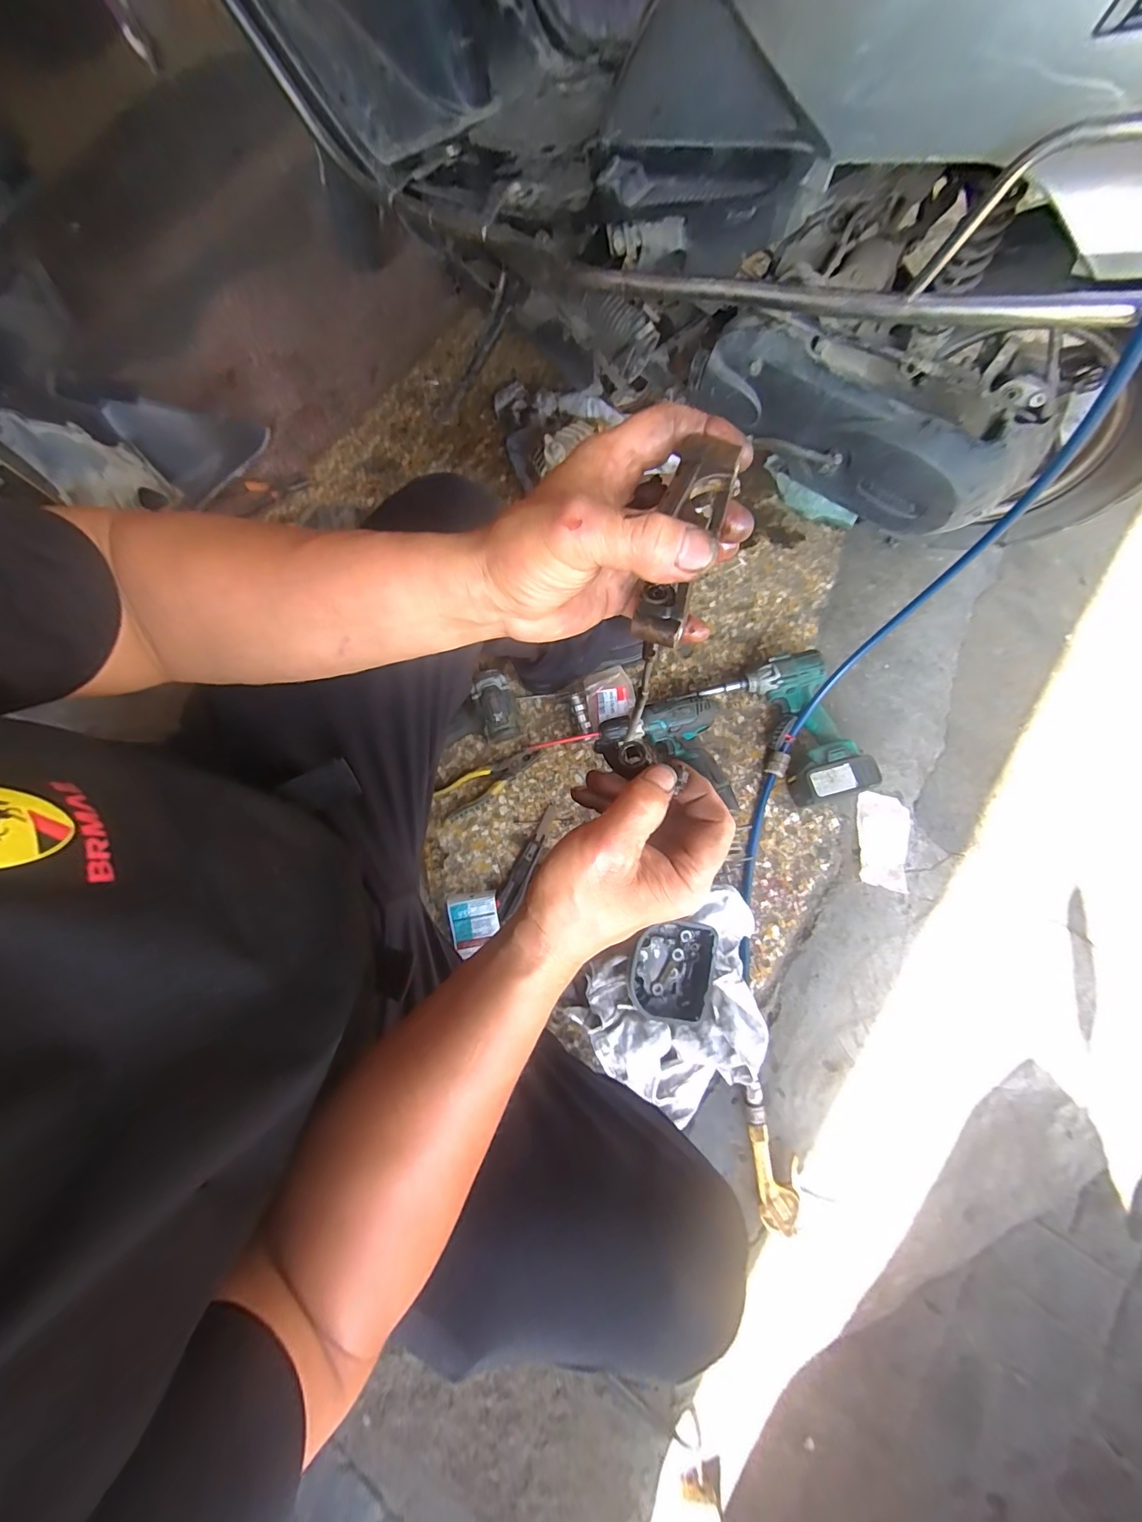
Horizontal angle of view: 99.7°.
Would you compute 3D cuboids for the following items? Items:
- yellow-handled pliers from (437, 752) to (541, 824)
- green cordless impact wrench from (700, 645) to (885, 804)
[{"bbox_3d":[-0.134,0.032,0.781,0.181,0.016,0.056,-31,76,-5],"label":"yellow-handled pliers"},{"bbox_3d":[0.336,-0.045,0.753,0.180,0.074,0.237,-17,76,-2],"label":"green cordless impact wrench"}]

